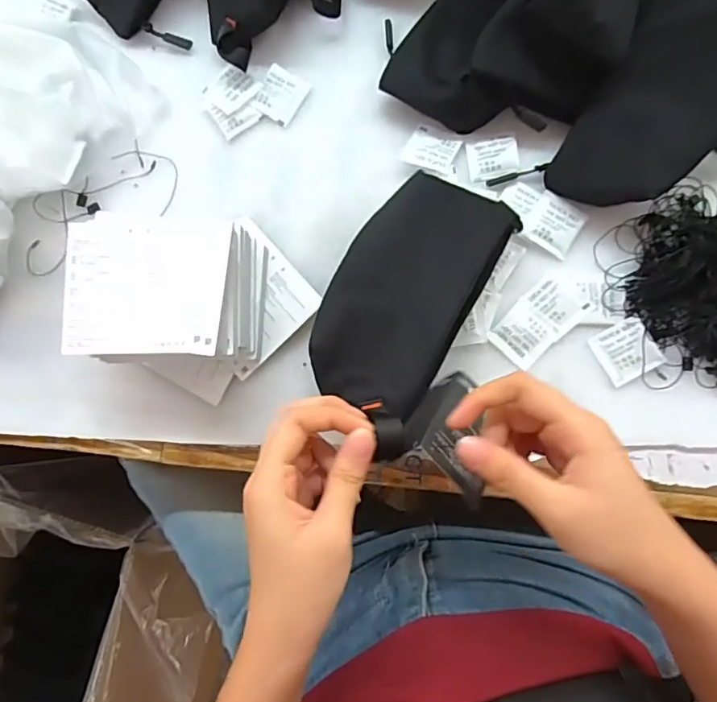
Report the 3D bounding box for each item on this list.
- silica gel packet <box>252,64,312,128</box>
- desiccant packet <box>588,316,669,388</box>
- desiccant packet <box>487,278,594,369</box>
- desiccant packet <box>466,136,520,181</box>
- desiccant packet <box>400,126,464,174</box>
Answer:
[{"bbox_3d":[-0.064,-0.213,0.432,0.038,0.004,0.042,31,88,7],"label":"silica gel packet"},{"bbox_3d":[0.197,0.000,0.380,0.040,0.004,0.040,-28,83,2],"label":"desiccant packet"},{"bbox_3d":[0.136,-0.023,0.390,0.072,0.004,0.041,-44,82,0],"label":"desiccant packet"},{"bbox_3d":[0.106,-0.152,0.409,0.037,0.005,0.031,-7,84,4],"label":"desiccant packet"},{"bbox_3d":[0.058,-0.159,0.410,0.039,0.006,0.043,20,67,13],"label":"desiccant packet"}]

